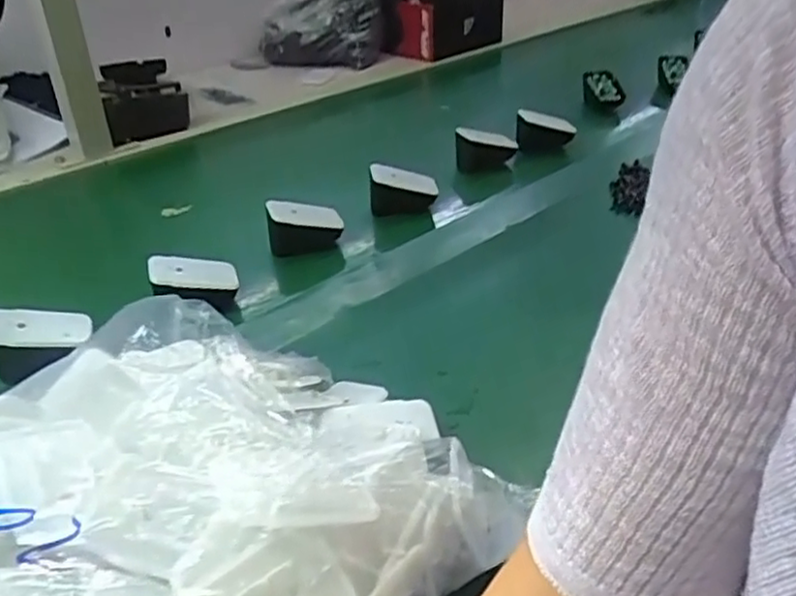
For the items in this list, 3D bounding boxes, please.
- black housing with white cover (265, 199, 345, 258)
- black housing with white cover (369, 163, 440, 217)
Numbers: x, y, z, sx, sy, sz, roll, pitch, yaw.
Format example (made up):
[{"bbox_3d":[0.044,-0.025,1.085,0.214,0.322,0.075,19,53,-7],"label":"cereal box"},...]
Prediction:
[{"bbox_3d":[-0.089,-0.070,0.672,0.068,0.051,0.028,-11,34,-15],"label":"black housing with white cover"},{"bbox_3d":[0.006,-0.111,0.731,0.068,0.055,0.021,-7,33,-9],"label":"black housing with white cover"}]

